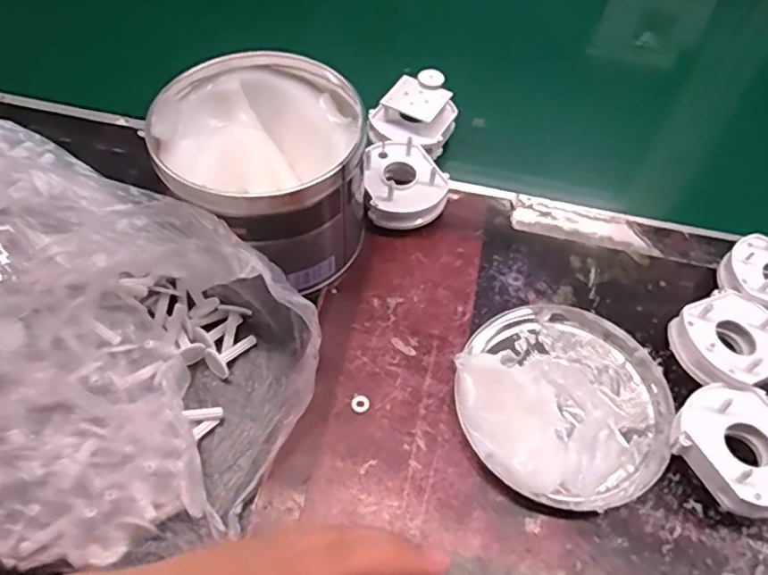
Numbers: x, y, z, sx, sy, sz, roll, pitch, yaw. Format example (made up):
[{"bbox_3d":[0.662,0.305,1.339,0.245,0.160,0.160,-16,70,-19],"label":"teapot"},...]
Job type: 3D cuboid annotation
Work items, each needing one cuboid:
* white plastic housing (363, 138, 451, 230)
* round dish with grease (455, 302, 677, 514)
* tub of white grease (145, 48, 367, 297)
[{"bbox_3d":[0.016,-0.074,0.451,0.059,0.038,0.066,-3,56,-5],"label":"white plastic housing"},{"bbox_3d":[0.109,0.064,0.365,0.126,0.027,0.127,2,55,-2],"label":"round dish with grease"},{"bbox_3d":[-0.077,-0.071,0.401,0.123,0.105,0.122,2,55,-2],"label":"tub of white grease"}]

